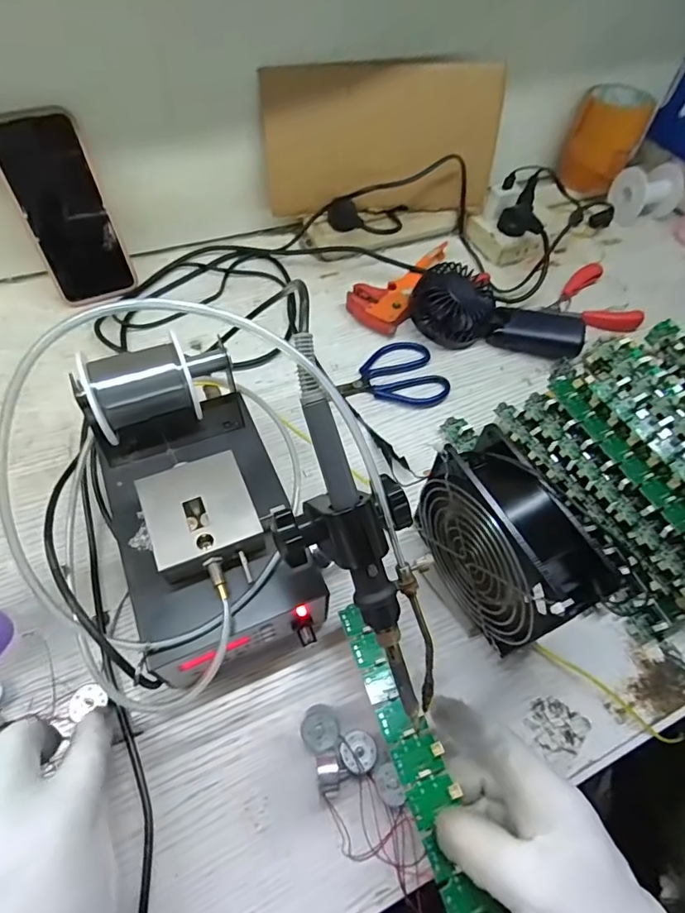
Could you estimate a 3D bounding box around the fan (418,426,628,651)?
[{"bbox_3d":[0.098,0.064,0.325,0.045,0.128,0.114,-23,62,-18],"label":"fan"}]

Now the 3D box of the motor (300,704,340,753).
[{"bbox_3d":[-0.015,0.174,0.314,0.024,0.020,0.026,1,58,-4],"label":"motor"}]

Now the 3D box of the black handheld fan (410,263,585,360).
[{"bbox_3d":[0.164,-0.153,0.525,0.180,0.055,0.087,9,57,2],"label":"black handheld fan"}]

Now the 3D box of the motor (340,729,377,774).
[{"bbox_3d":[0.010,0.186,0.307,0.022,0.008,0.023,2,58,-3],"label":"motor"}]

